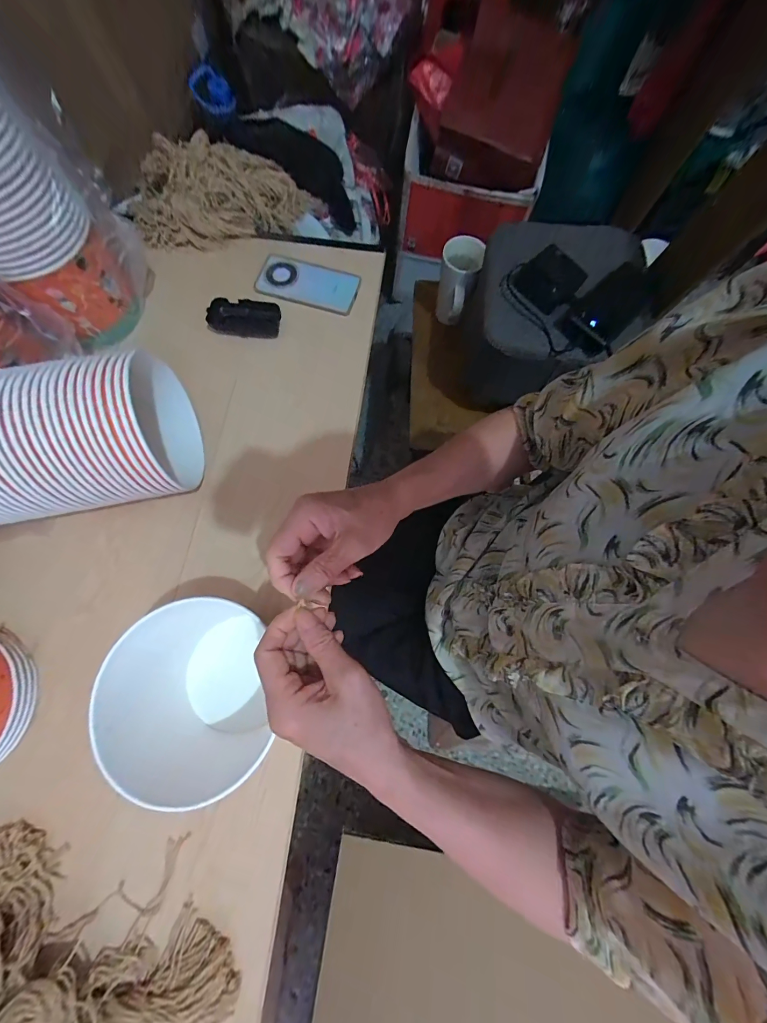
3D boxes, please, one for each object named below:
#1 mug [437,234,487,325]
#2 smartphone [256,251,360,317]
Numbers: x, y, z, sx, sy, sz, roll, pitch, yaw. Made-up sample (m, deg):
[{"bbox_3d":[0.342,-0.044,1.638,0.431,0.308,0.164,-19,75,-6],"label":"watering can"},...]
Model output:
[{"bbox_3d":[0.152,-0.475,0.742,0.080,0.132,0.090,15,75,3],"label":"mug"},{"bbox_3d":[-0.126,-0.384,0.593,0.163,0.013,0.078,13,83,-3],"label":"smartphone"}]

